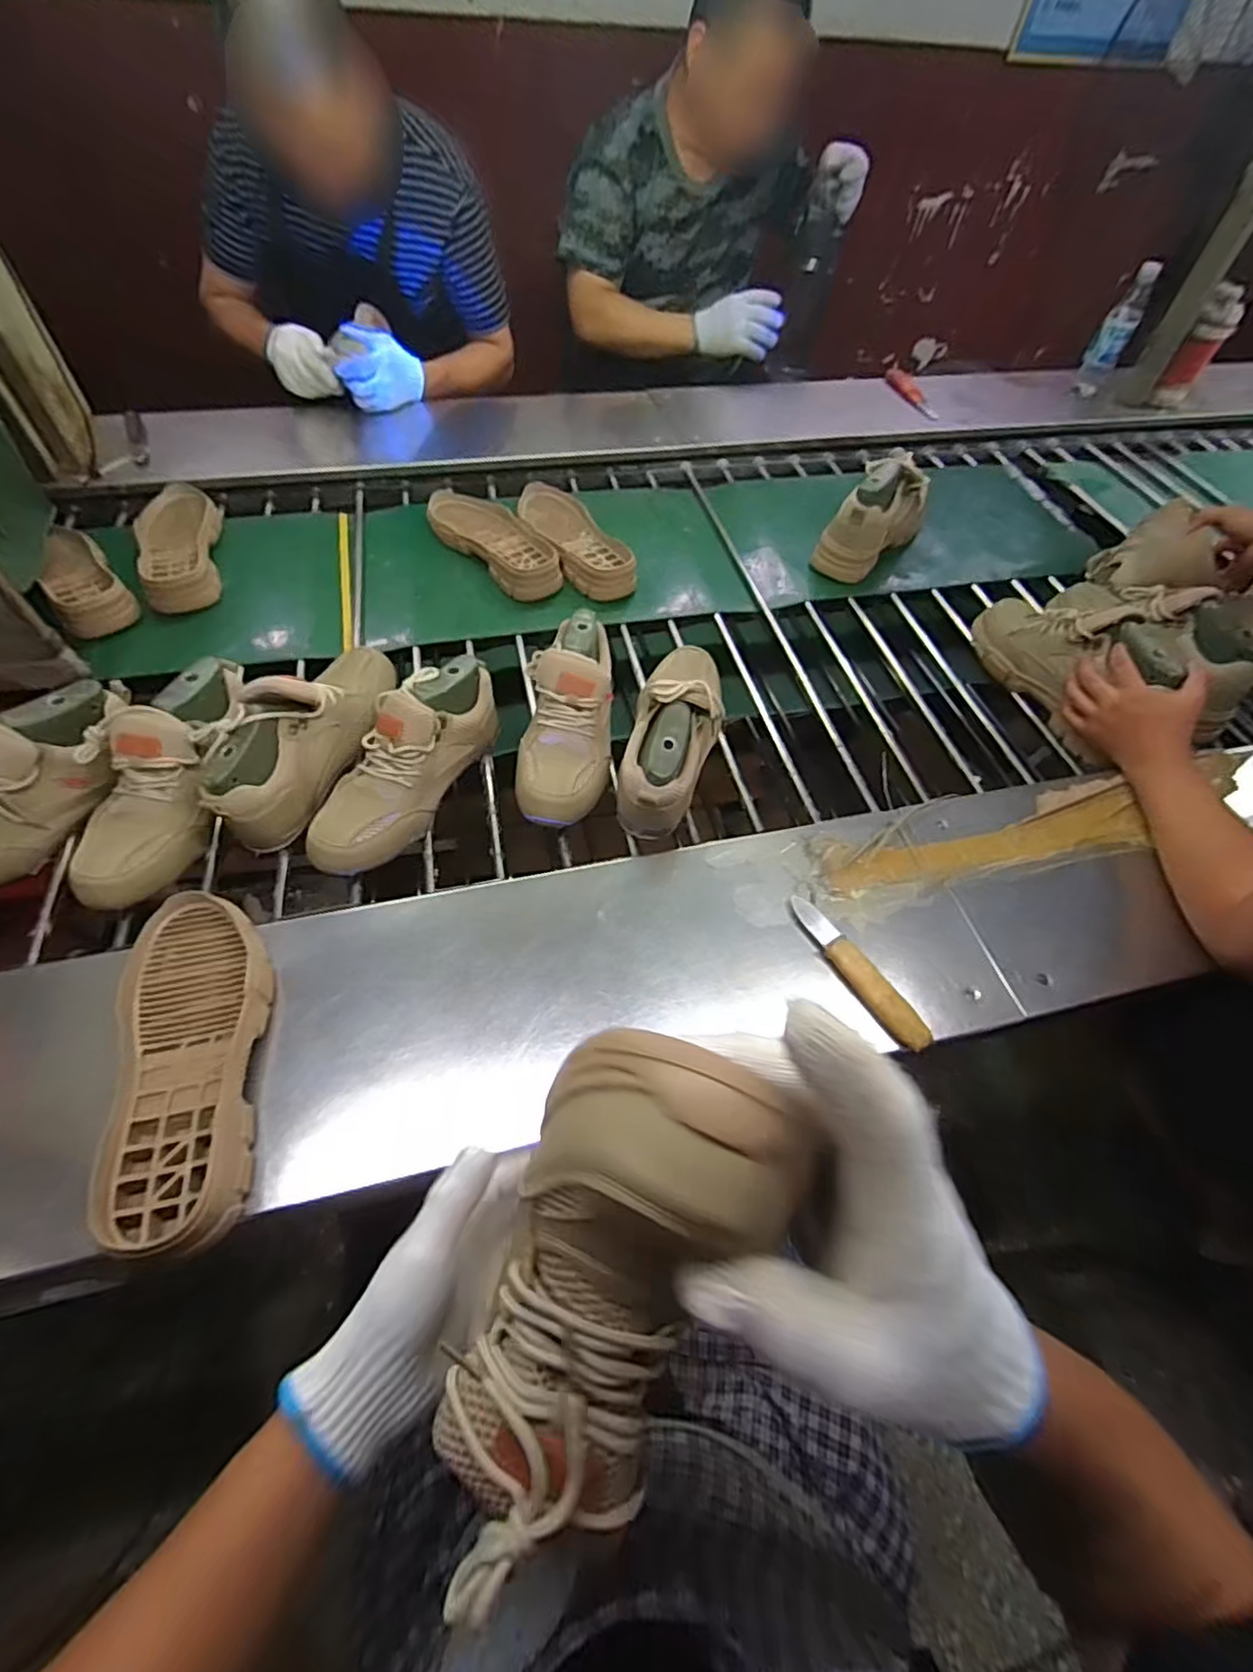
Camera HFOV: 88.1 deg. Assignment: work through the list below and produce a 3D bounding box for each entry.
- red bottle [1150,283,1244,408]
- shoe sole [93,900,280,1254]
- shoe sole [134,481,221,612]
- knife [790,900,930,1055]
[{"bbox_3d":[1.127,-0.960,1.275,0.067,0.192,0.065,31,60,15],"label":"red bottle"},{"bbox_3d":[-0.333,0.160,0.500,0.104,0.046,0.284,-16,60,-14],"label":"shoe sole"},{"bbox_3d":[-0.629,-0.412,0.918,0.099,0.047,0.270,-15,60,-14],"label":"shoe sole"},{"bbox_3d":[0.205,0.119,0.580,0.027,0.018,0.163,-27,63,-20],"label":"knife"}]

